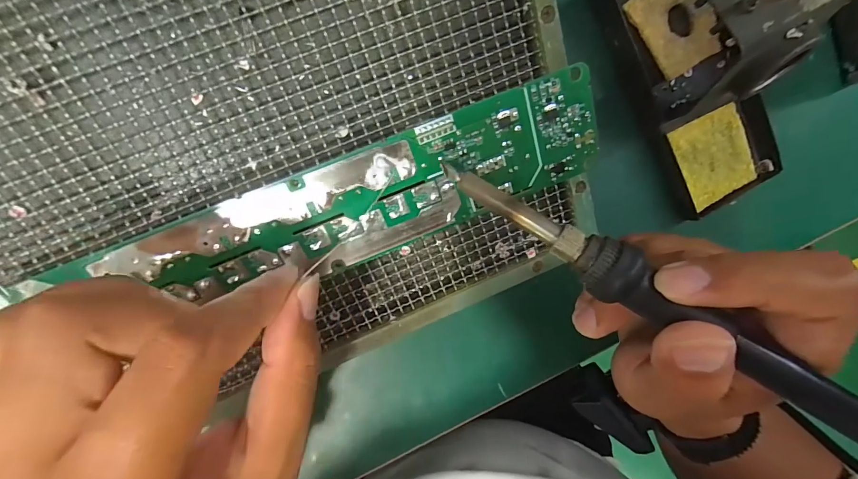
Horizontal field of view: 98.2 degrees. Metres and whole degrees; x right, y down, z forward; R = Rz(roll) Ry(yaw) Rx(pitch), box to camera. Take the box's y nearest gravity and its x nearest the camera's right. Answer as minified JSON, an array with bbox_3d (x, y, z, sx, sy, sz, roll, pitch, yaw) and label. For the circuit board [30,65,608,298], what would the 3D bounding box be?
[{"bbox_3d":[-0.027,-0.014,0.159,0.210,0.004,0.044,-22,116,-3],"label":"circuit board"}]

